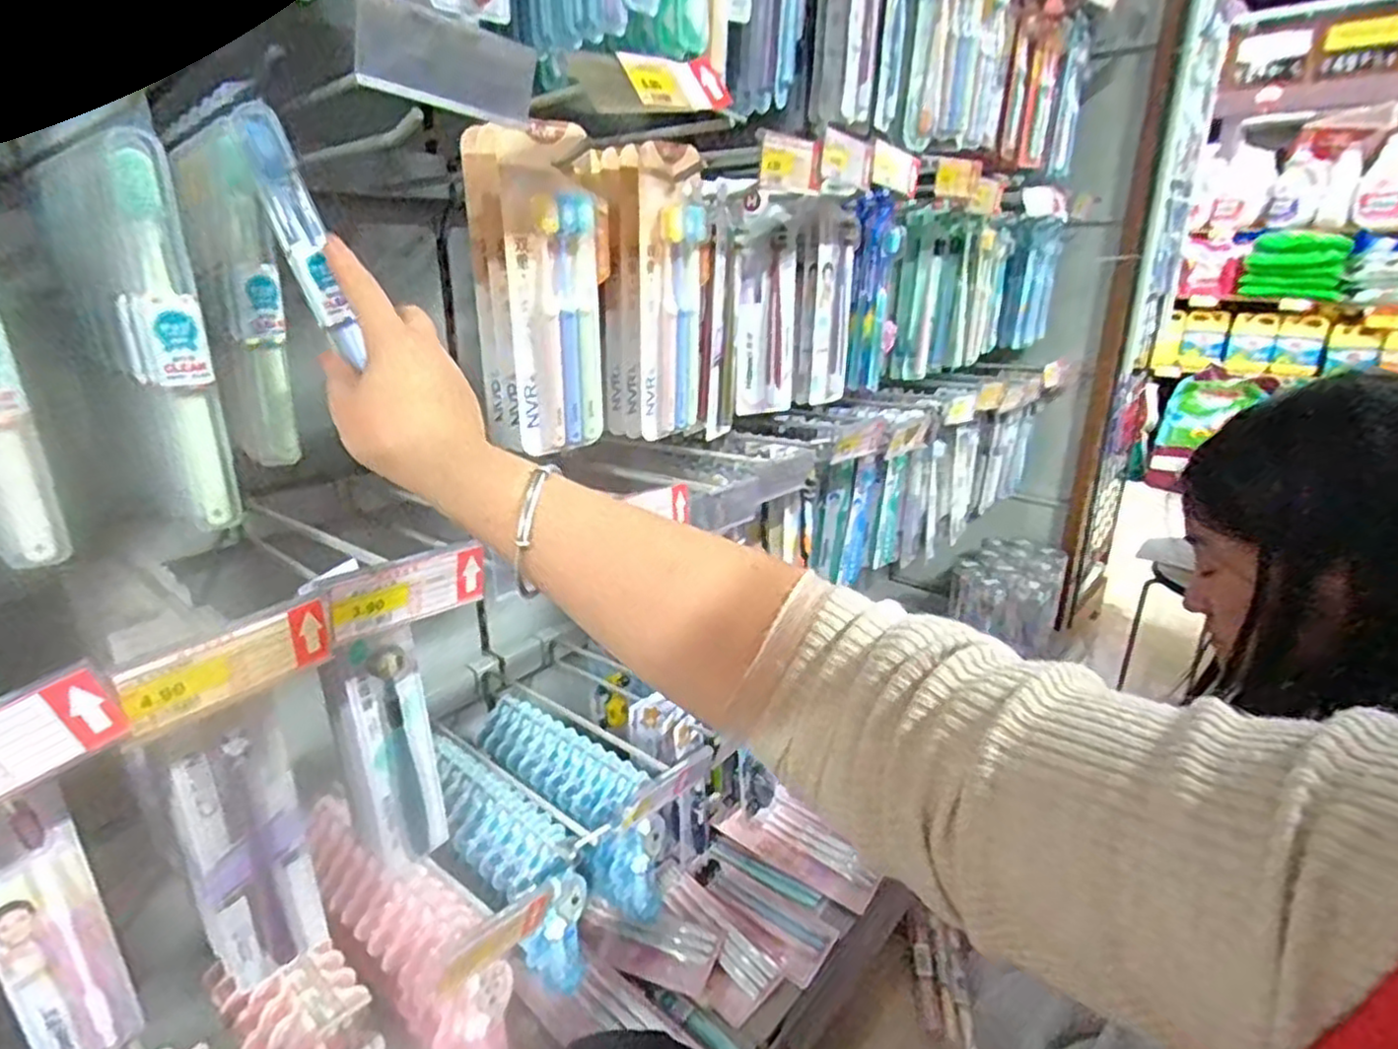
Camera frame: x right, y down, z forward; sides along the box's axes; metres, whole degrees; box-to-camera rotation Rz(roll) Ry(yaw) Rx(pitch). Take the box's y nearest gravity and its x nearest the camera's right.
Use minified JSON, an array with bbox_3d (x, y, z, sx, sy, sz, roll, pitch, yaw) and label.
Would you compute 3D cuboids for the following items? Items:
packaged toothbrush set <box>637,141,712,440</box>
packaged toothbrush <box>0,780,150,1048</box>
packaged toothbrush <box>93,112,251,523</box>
[{"bbox_3d":[-0.015,-0.192,0.617,0.021,0.227,0.085,23,33,40],"label":"packaged toothbrush set"},{"bbox_3d":[-0.346,0.227,0.391,0.023,0.185,0.048,17,26,39],"label":"packaged toothbrush"},{"bbox_3d":[-0.263,-0.091,0.366,0.028,0.187,0.017,-12,23,-31],"label":"packaged toothbrush"}]

